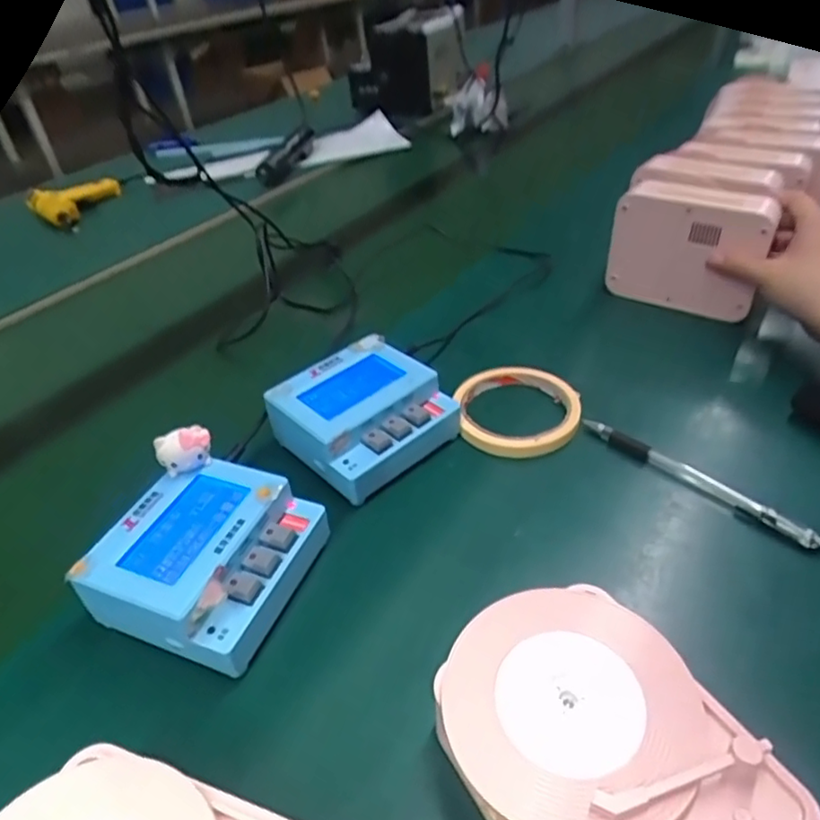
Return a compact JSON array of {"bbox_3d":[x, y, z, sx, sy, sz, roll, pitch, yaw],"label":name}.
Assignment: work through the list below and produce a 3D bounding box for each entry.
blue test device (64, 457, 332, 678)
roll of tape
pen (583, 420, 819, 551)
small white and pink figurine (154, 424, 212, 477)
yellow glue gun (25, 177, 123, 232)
[{"bbox_3d":[-0.113,0.086,0.346,0.095,0.049,0.108,11,42,20],"label":"blue test device"},{"bbox_3d":[0.082,0.000,0.459,0.090,0.017,0.089,-4,39,3],"label":"roll of tape"},{"bbox_3d":[0.183,0.044,0.397,0.009,0.013,0.155,-33,46,-29],"label":"pen"},{"bbox_3d":[-0.134,0.025,0.366,0.031,0.024,0.017,-19,41,-15],"label":"small white and pink figurine"},{"bbox_3d":[-0.501,-0.318,0.929,0.132,0.036,0.124,-25,43,-22],"label":"yellow glue gun"}]

